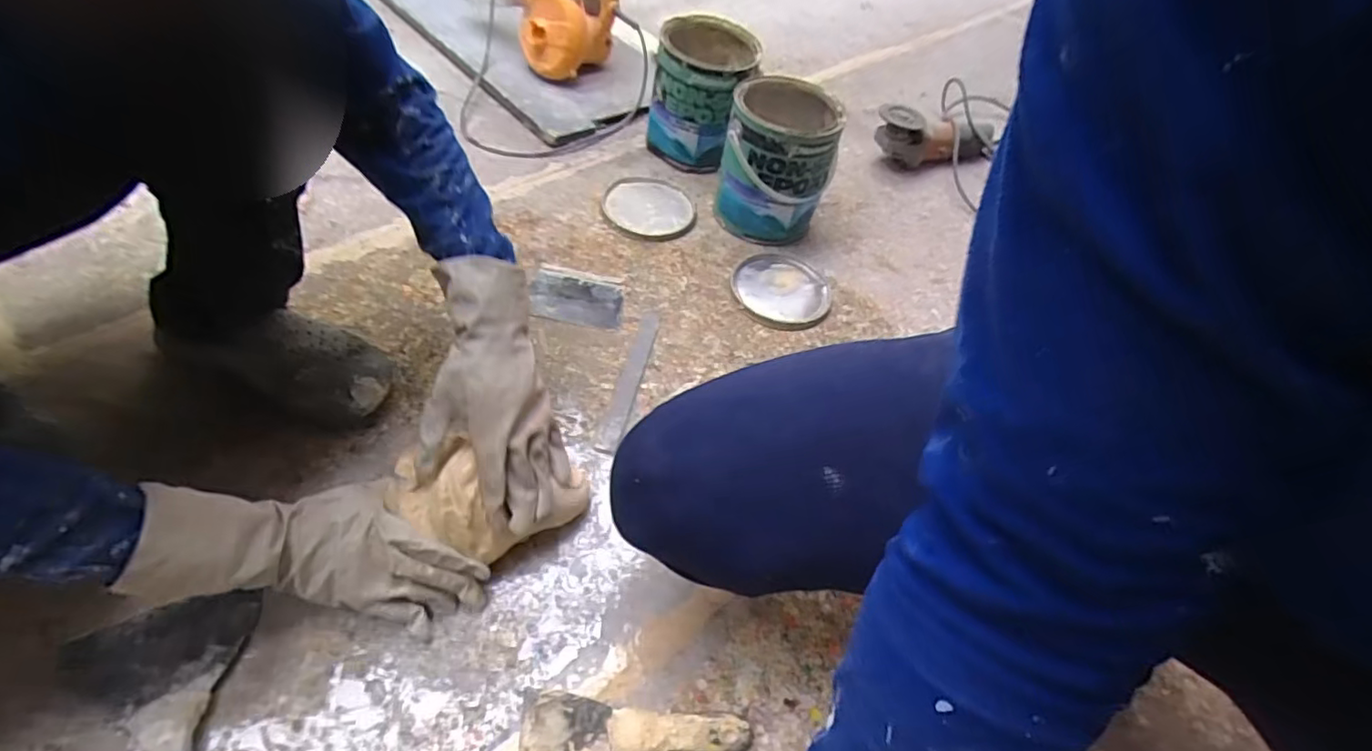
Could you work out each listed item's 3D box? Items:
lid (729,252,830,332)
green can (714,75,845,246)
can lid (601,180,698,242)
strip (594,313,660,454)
[{"bbox_3d":[0.139,-0.125,0.896,0.141,0.015,0.154,5,50,-6],"label":"lid"},{"bbox_3d":[0.140,-0.326,0.955,0.161,0.184,0.182,12,49,4],"label":"green can"},{"bbox_3d":[-0.058,-0.270,0.982,0.140,0.017,0.162,8,50,-3],"label":"can lid"},{"bbox_3d":[-0.068,0.002,0.762,0.022,0.008,0.228,14,50,2],"label":"strip"}]

